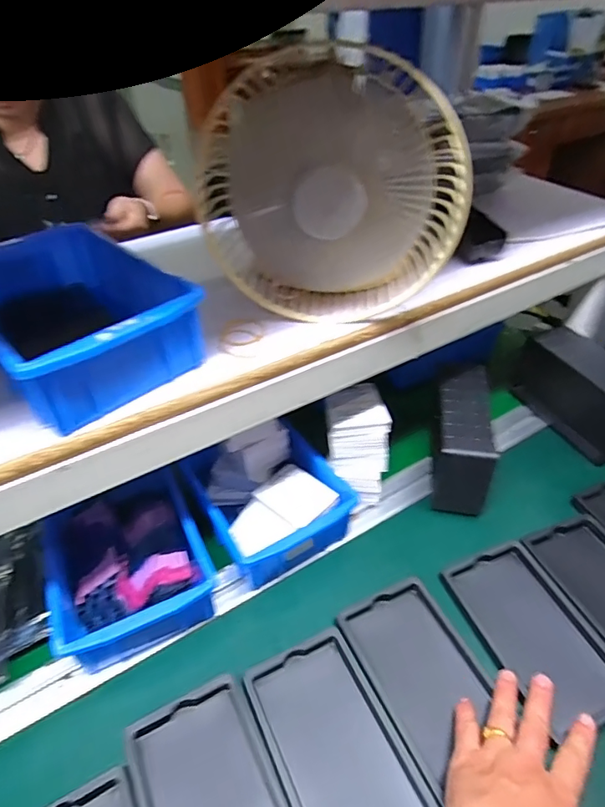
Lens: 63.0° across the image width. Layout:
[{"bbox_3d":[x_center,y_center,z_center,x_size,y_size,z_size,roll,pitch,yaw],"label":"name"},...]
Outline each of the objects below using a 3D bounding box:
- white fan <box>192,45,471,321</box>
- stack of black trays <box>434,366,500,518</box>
[{"bbox_3d":[0.023,-0.158,0.391,0.198,0.177,0.061,1,40,5],"label":"white fan"},{"bbox_3d":[0.183,0.041,0.576,0.057,0.101,0.163,4,41,9],"label":"stack of black trays"}]

